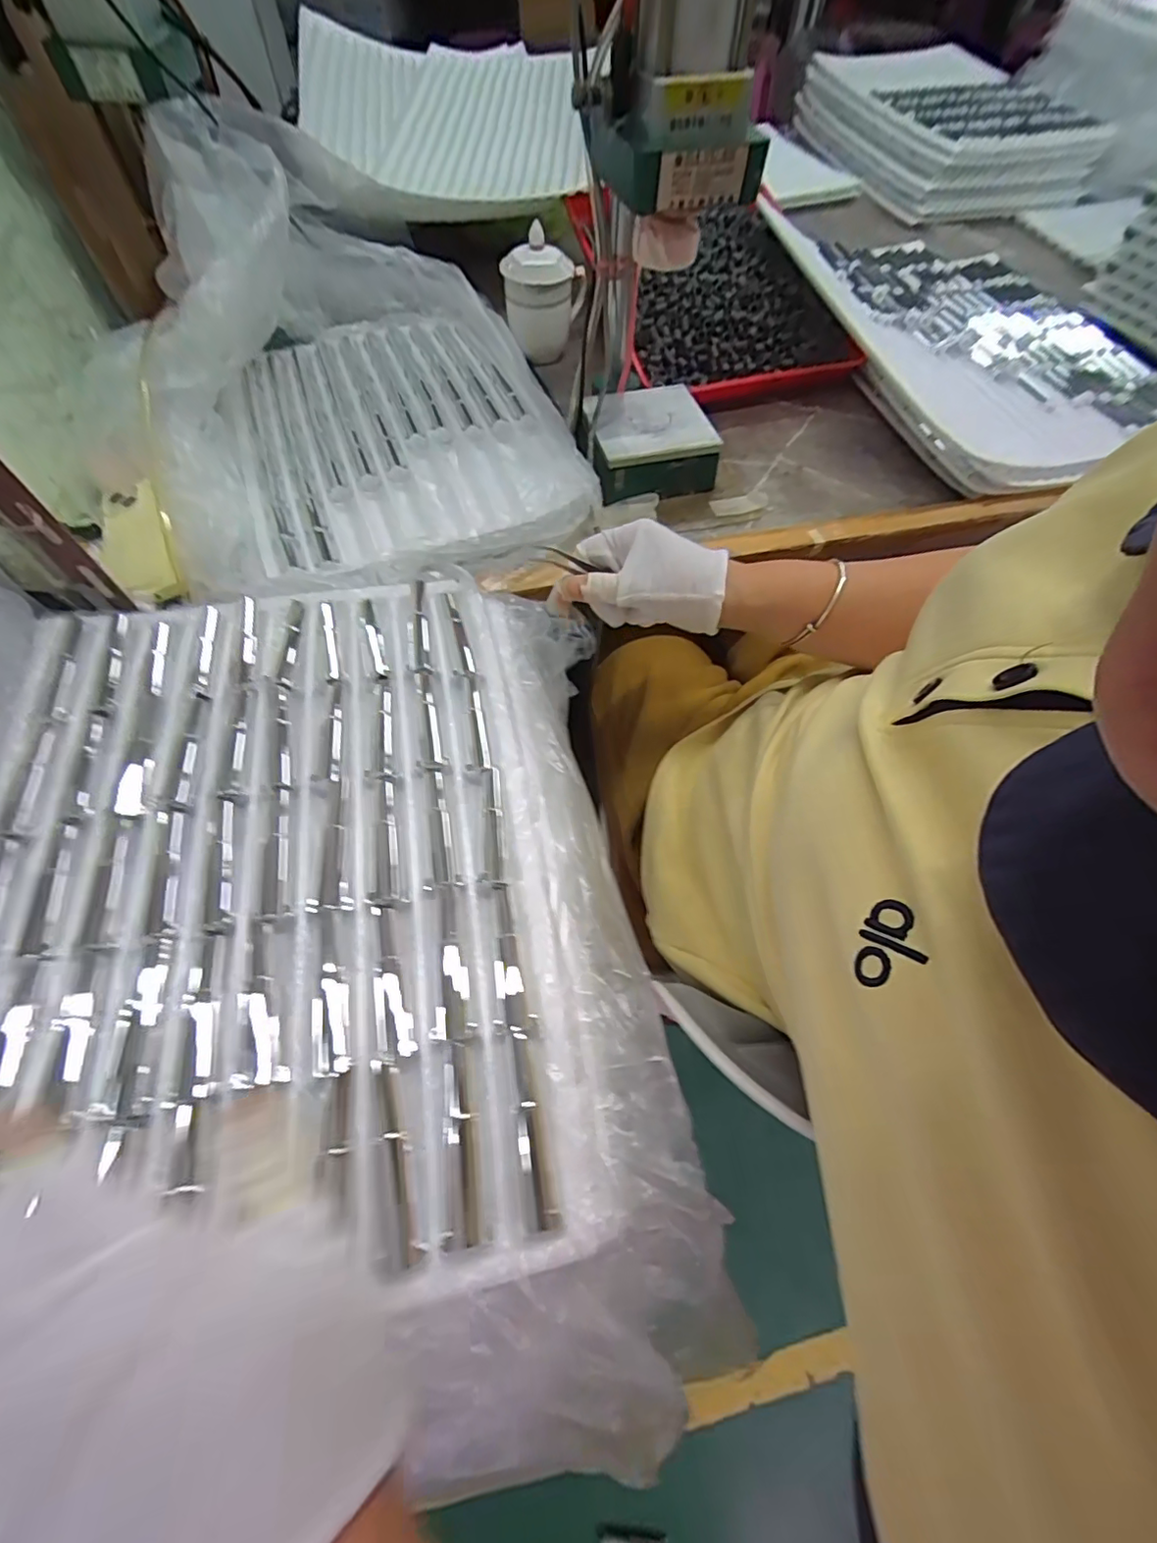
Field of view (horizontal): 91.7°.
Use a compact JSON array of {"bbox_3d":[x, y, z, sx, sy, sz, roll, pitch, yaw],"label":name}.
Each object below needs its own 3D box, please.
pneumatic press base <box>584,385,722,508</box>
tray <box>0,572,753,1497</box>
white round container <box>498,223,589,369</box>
[{"bbox_3d":[0.071,-0.356,0.604,0.129,0.047,0.126,-15,62,-9],"label":"pneumatic press base"},{"bbox_3d":[-0.155,0.074,0.315,0.372,0.047,0.465,-8,58,-9],"label":"tray"},{"bbox_3d":[-0.043,-0.593,0.703,0.095,0.115,0.087,1,61,0],"label":"white round container"}]

